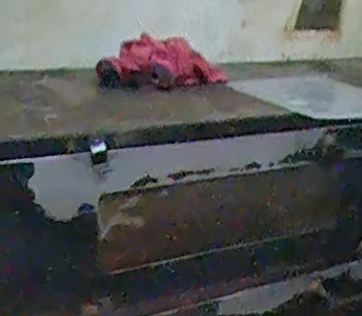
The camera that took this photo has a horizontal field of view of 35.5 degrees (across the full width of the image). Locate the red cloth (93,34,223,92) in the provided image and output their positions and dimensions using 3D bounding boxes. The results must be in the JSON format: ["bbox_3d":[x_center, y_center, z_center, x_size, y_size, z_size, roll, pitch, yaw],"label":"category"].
[{"bbox_3d":[-0.043,-0.207,1.255,0.277,0.112,0.099,1,16,-5],"label":"red cloth"}]

